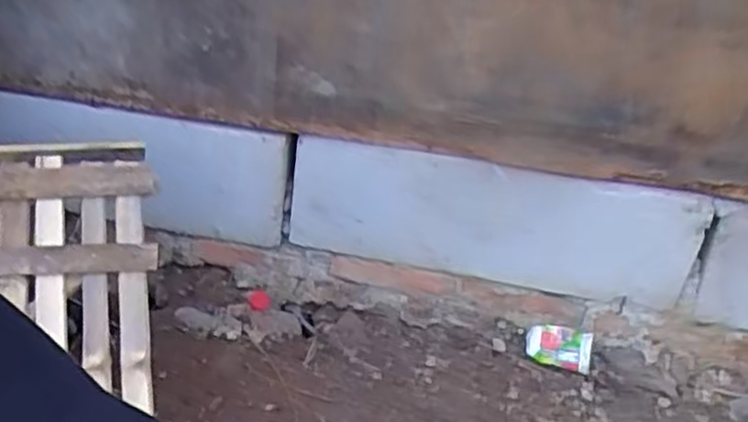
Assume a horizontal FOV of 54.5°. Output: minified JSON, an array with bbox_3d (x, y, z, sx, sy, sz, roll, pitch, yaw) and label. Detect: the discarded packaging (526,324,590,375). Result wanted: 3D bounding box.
[{"bbox_3d":[0.286,0.209,1.121,0.097,0.062,0.015,14,1,14],"label":"discarded packaging"}]

